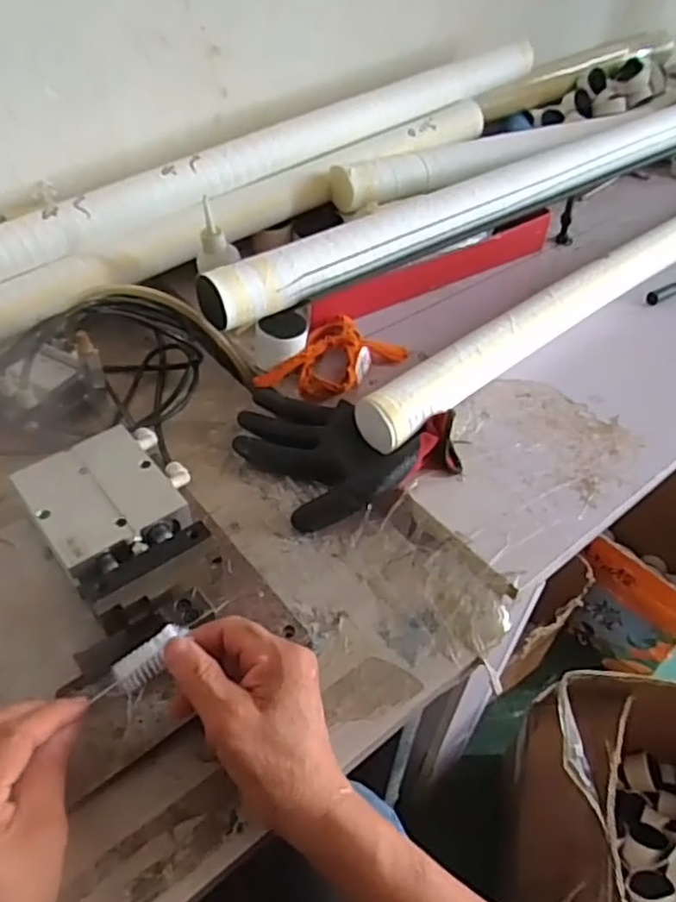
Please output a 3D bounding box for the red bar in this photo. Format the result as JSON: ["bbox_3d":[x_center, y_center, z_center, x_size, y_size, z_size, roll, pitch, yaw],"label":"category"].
[{"bbox_3d":[0.116,-0.203,0.758,0.343,0.054,0.016,-27,54,-26],"label":"red bar"}]

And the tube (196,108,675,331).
[{"bbox_3d":[0.339,-0.367,0.805,1.149,0.044,0.056,-29,55,-27],"label":"tube"}]

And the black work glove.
[{"bbox_3d":[0.005,0.005,0.579,0.196,0.043,0.126,5,47,2],"label":"black work glove"}]

